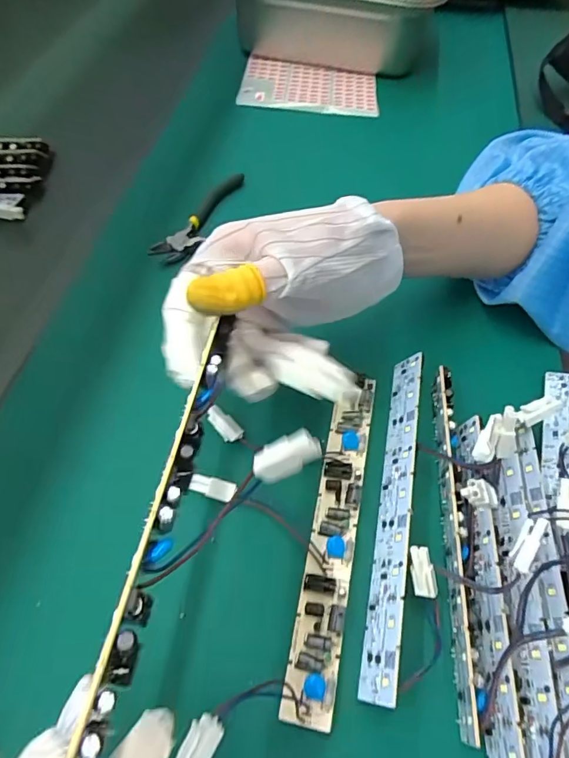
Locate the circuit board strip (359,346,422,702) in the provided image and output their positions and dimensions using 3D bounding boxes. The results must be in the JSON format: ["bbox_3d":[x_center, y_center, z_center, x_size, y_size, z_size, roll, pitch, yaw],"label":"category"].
[{"bbox_3d":[0.061,0.067,0.258,0.006,0.026,0.189,29,56,-21],"label":"circuit board strip"}]

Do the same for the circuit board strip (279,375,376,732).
[{"bbox_3d":[0.028,0.079,0.256,0.025,0.007,0.184,10,58,6],"label":"circuit board strip"}]

